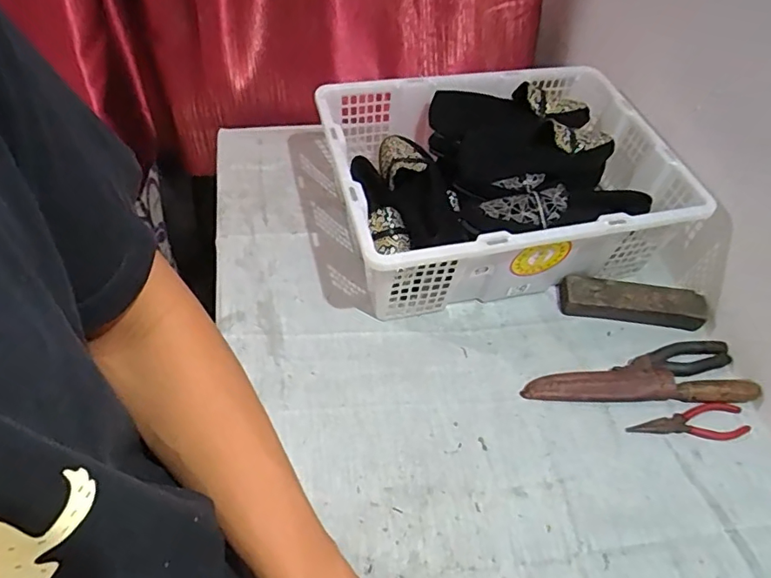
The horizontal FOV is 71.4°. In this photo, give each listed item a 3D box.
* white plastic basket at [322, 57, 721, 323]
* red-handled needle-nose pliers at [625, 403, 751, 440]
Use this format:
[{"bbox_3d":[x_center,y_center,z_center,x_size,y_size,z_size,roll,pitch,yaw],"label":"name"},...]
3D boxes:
[{"bbox_3d":[0.157,-0.151,0.807,0.456,0.174,0.352,-8,54,-10],"label":"white plastic basket"},{"bbox_3d":[0.382,0.169,0.680,0.150,0.016,0.042,1,53,-4],"label":"red-handled needle-nose pliers"}]

